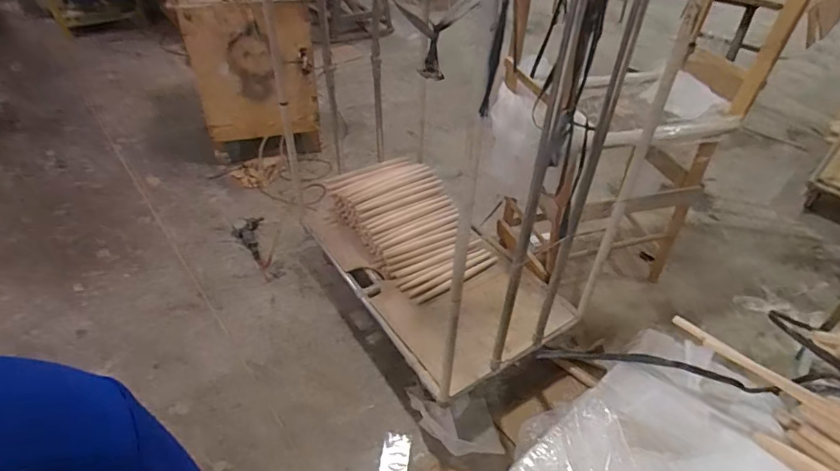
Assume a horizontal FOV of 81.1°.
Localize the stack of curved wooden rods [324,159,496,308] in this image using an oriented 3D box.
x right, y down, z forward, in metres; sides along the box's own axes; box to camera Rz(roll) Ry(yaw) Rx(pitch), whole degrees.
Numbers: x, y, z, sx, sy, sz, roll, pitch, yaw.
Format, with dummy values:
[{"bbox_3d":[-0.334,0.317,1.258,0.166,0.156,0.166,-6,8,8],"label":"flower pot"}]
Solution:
[{"bbox_3d":[-0.050,-0.055,1.880,0.382,0.209,0.641,-26,48,-29],"label":"stack of curved wooden rods"}]

